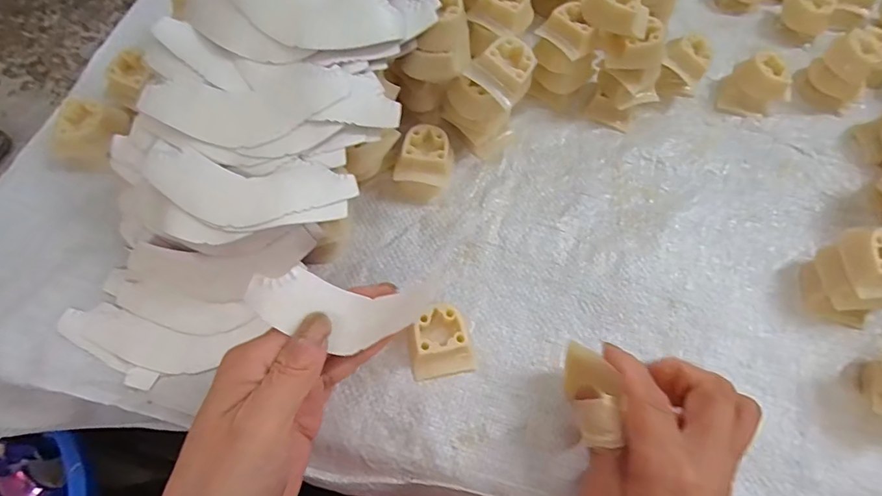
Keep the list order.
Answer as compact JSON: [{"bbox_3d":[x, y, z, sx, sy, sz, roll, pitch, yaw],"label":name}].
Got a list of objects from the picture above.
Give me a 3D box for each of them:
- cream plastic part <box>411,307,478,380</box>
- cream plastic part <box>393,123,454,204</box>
[{"bbox_3d":[0.000,0.057,0.279,0.036,0.016,0.038,-9,66,-8],"label":"cream plastic part"},{"bbox_3d":[-0.010,-0.058,0.325,0.035,0.030,0.044,19,65,5],"label":"cream plastic part"}]

